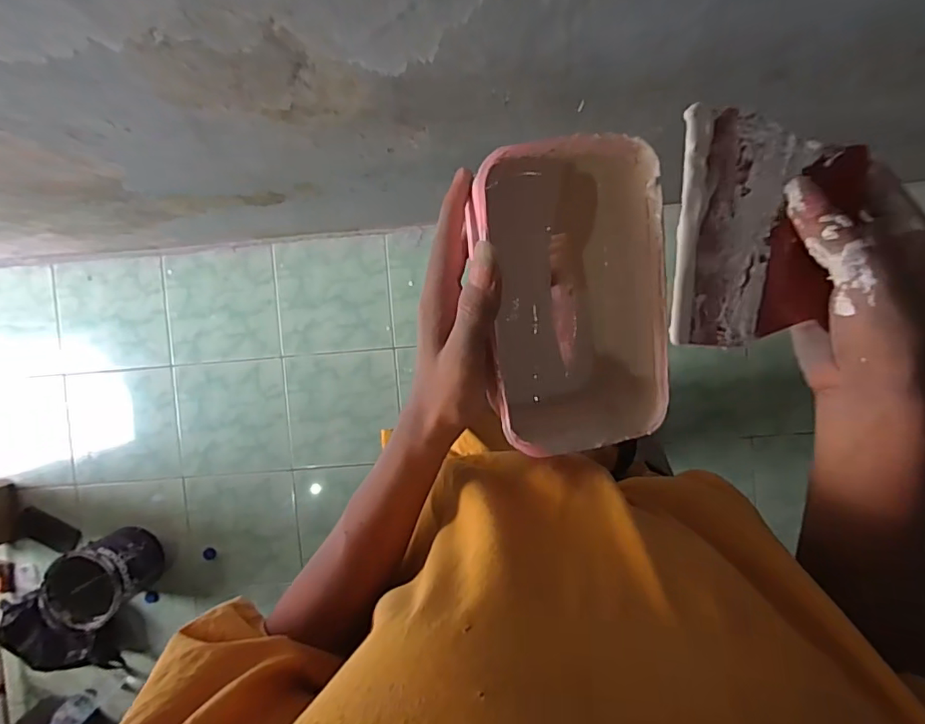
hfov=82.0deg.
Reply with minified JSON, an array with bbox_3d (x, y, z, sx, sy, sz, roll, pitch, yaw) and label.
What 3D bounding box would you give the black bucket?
[{"bbox_3d":[-0.901,0.538,1.346,0.183,0.209,0.180,0,92,3],"label":"black bucket"}]

